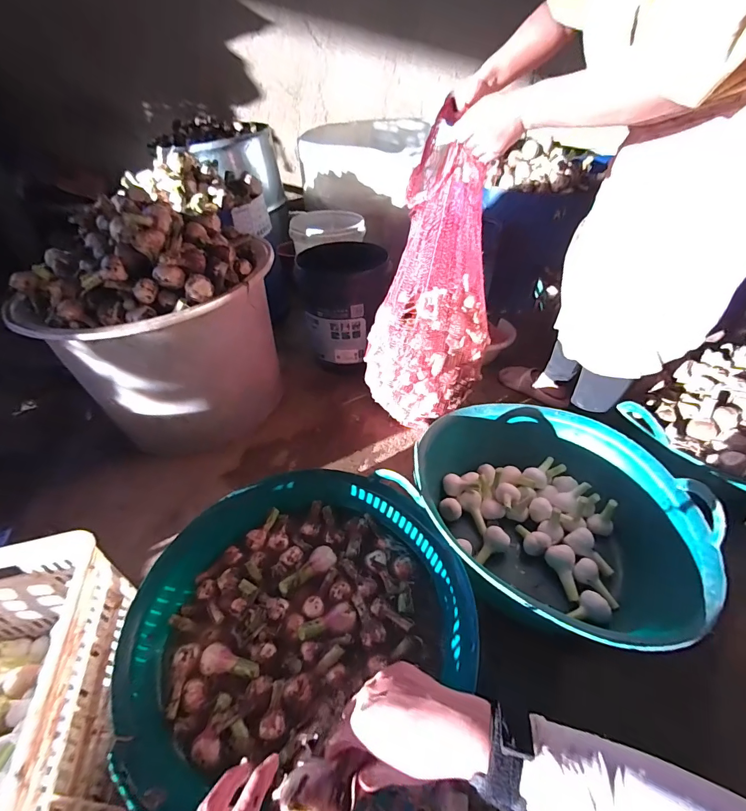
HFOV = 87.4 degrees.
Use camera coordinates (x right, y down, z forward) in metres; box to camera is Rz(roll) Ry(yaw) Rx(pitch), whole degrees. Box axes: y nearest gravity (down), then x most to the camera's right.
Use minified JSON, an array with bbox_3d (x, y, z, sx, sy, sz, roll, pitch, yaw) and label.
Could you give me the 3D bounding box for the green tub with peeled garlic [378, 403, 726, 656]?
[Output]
[{"bbox_3d":[0.346,0.226,0.814,0.475,0.191,0.551,-33,51,-32],"label":"green tub with peeled garlic"}]

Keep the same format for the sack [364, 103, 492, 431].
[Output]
[{"bbox_3d":[0.136,-0.235,0.926,0.237,0.598,0.193,-22,45,-23],"label":"sack"}]

